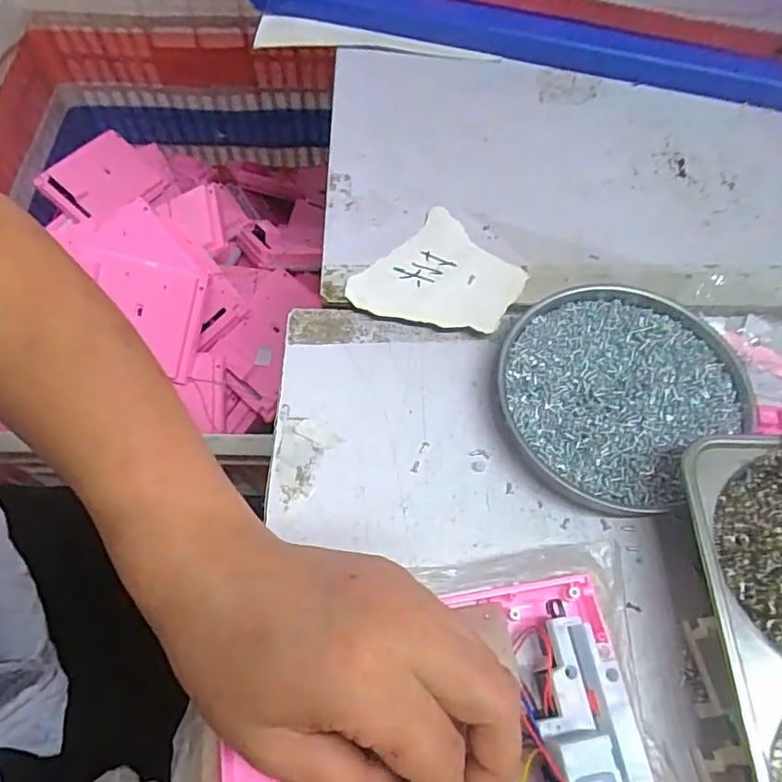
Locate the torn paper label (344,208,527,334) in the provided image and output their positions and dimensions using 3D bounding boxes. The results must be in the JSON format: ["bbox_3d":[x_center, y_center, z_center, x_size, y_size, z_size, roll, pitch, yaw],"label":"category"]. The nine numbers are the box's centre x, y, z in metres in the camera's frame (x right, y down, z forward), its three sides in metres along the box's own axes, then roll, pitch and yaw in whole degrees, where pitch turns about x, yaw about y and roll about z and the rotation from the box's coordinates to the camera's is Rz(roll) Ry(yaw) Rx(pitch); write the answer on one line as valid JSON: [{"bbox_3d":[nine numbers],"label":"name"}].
[{"bbox_3d":[0.032,-0.068,0.371,0.087,0.006,0.093,38,68,19],"label":"torn paper label"}]

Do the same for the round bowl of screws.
[{"bbox_3d":[0.128,-0.003,0.333,0.129,0.018,0.123,0,63,-1],"label":"round bowl of screws"}]

